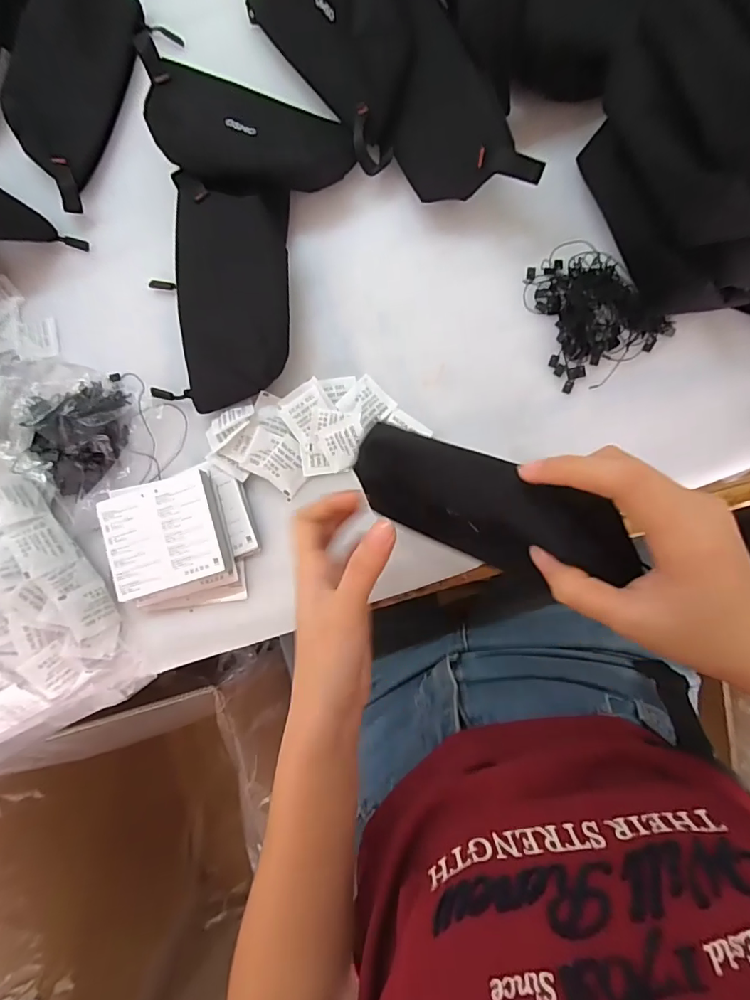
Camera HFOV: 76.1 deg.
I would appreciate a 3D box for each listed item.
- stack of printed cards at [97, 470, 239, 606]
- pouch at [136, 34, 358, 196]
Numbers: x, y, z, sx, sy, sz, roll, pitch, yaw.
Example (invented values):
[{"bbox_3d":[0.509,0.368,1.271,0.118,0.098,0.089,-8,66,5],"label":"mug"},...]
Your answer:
[{"bbox_3d":[-0.182,0.035,0.420,0.099,0.025,0.100,-18,85,6],"label":"stack of printed cards"},{"bbox_3d":[-0.120,-0.320,0.420,0.194,0.027,0.098,17,89,-4],"label":"pouch"}]

